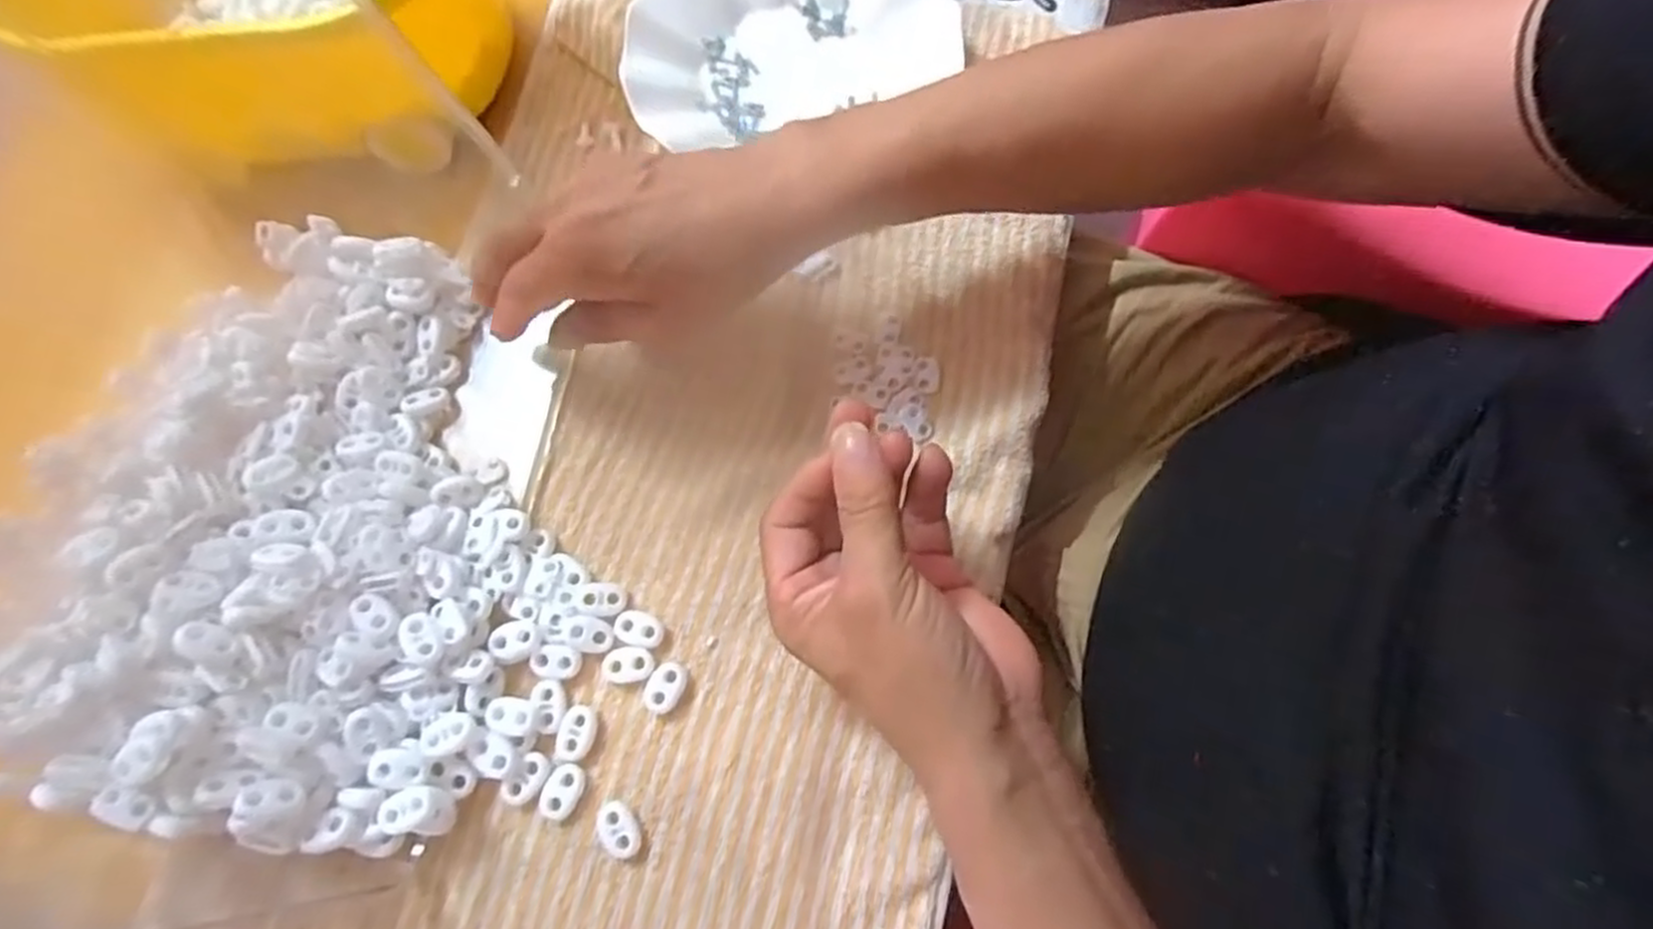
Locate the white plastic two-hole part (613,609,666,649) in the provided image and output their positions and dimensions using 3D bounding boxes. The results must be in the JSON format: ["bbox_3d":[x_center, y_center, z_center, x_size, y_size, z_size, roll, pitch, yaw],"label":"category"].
[{"bbox_3d":[-0.084,0.074,0.352,0.022,0.004,0.015,14,72,6],"label":"white plastic two-hole part"}]

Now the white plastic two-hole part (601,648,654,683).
[{"bbox_3d":[-0.087,0.088,0.347,0.022,0.005,0.014,-6,71,-1],"label":"white plastic two-hole part"}]

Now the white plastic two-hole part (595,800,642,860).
[{"bbox_3d":[-0.086,0.152,0.327,0.015,0.007,0.023,-36,74,-11],"label":"white plastic two-hole part"}]

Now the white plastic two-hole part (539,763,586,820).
[{"bbox_3d":[-0.111,0.138,0.333,0.015,0.006,0.022,24,73,9],"label":"white plastic two-hole part"}]

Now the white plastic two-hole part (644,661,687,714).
[{"bbox_3d":[-0.070,0.098,0.345,0.015,0.007,0.022,27,73,10],"label":"white plastic two-hole part"}]

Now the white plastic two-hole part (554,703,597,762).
[{"bbox_3d":[-0.108,0.116,0.338,0.016,0.004,0.023,18,72,7],"label":"white plastic two-hole part"}]

